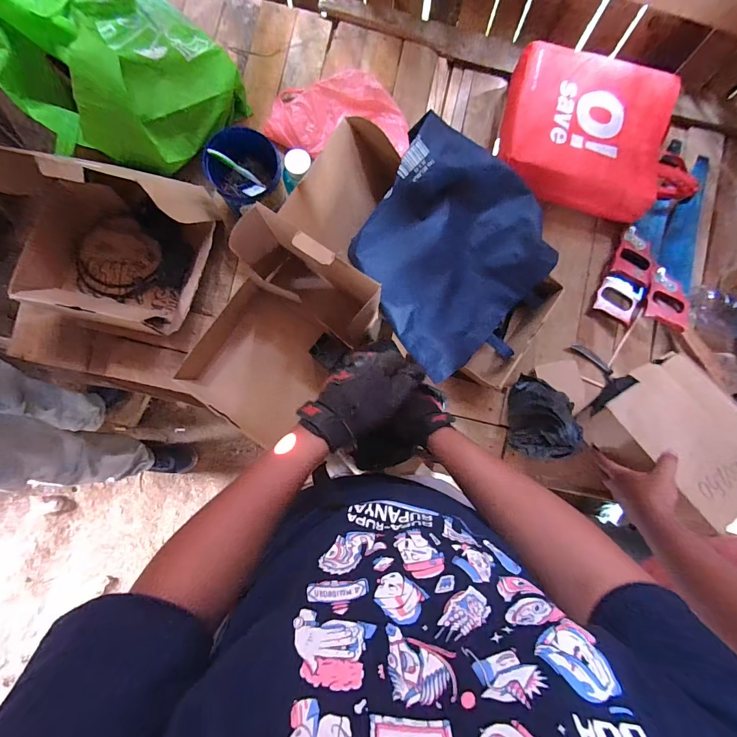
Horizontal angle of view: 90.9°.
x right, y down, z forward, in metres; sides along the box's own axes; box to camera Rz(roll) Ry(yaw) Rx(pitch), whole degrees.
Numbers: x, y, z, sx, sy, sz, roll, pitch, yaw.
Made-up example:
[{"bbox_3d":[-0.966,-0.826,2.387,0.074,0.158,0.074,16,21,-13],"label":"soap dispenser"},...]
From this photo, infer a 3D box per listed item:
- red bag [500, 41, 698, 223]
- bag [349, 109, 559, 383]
[{"bbox_3d":[0.540,-0.514,0.835,0.478,0.110,0.322,13,85,-1],"label":"red bag"},{"bbox_3d":[0.168,-0.209,0.694,0.368,0.133,0.392,34,85,1],"label":"bag"}]

